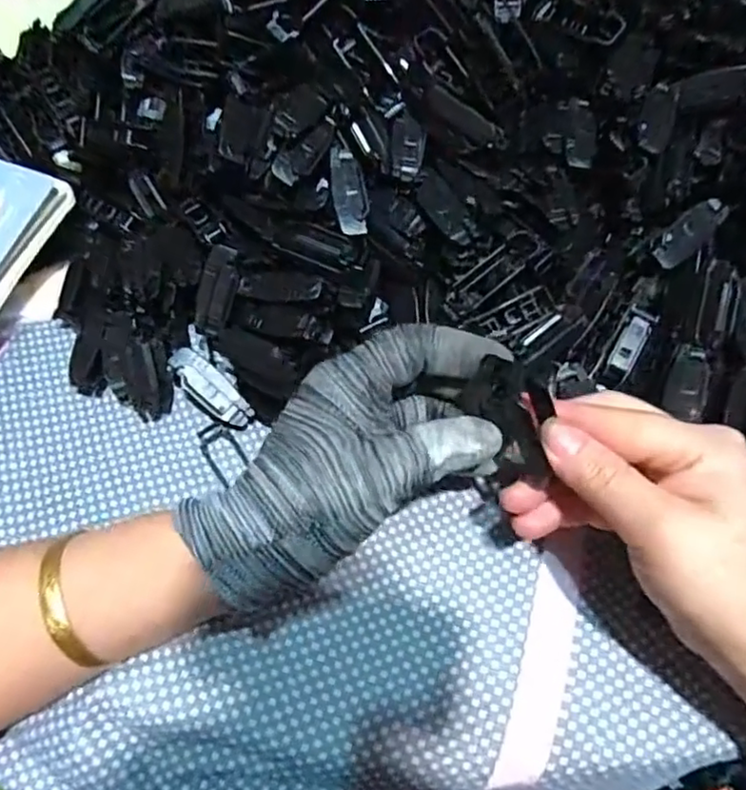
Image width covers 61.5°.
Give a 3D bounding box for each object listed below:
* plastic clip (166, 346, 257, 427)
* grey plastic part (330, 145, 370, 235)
[{"bbox_3d":[-0.081,-0.003,0.314,0.049,0.006,0.018,43,69,-2],"label":"plastic clip"},{"bbox_3d":[-0.012,-0.102,0.314,0.017,0.006,0.047,-9,81,-4],"label":"grey plastic part"}]

